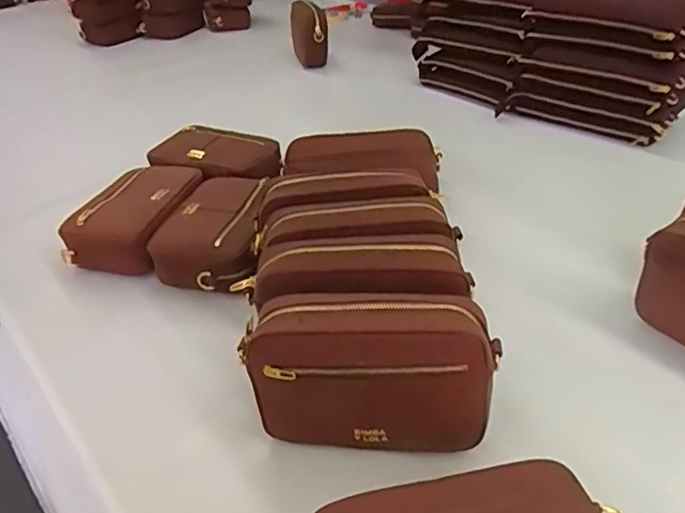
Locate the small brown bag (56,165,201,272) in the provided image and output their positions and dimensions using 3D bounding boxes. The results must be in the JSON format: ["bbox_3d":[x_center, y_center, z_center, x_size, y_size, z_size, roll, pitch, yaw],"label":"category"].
[{"bbox_3d":[-0.272,-0.052,0.757,0.123,0.064,0.195,9,37,17],"label":"small brown bag"}]

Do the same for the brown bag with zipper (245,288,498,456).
[{"bbox_3d":[0.022,0.094,0.468,0.201,0.118,0.070,1,36,6],"label":"brown bag with zipper"}]

